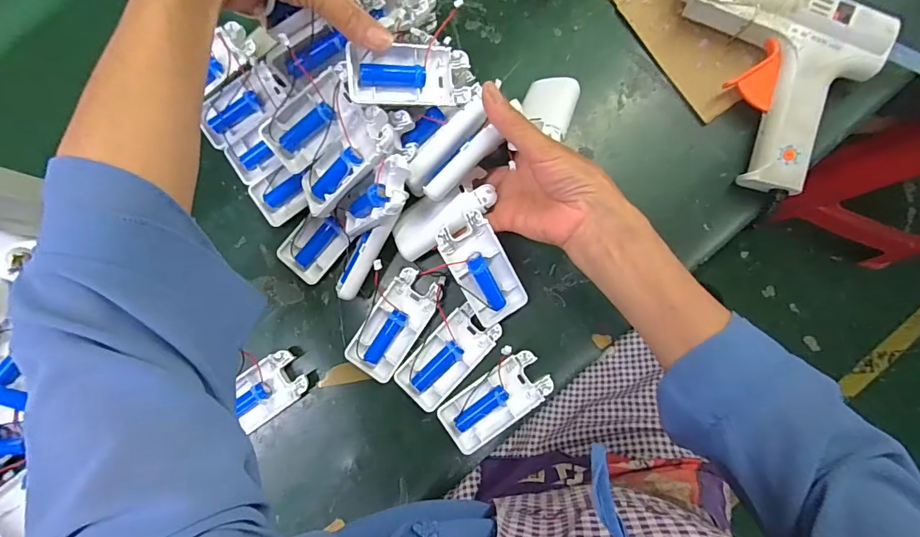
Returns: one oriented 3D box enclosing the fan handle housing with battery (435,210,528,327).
[{"bbox_3d":[0.018,0.002,0.352,0.045,0.014,0.094,-32,108,-10],"label":"fan handle housing with battery"}]

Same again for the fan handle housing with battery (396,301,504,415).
[{"bbox_3d":[-0.011,0.075,0.371,0.046,0.014,0.091,44,88,6],"label":"fan handle housing with battery"}]

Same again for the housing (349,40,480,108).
[{"bbox_3d":[-0.037,-0.148,0.335,0.098,0.017,0.043,-7,88,-20],"label":"housing"}]

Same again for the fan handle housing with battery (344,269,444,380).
[{"bbox_3d":[-0.055,0.048,0.376,0.045,0.018,0.094,33,87,6],"label":"fan handle housing with battery"}]

